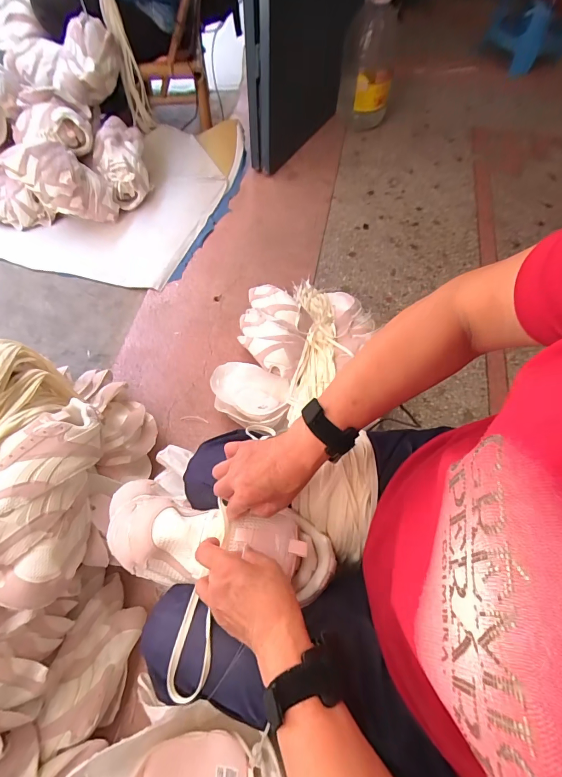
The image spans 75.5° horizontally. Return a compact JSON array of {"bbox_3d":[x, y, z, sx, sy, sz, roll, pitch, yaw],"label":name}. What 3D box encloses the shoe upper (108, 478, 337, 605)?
[{"bbox_3d":[-0.089,0.185,0.455,0.303,0.104,0.109,6,64,9],"label":"shoe upper"}]

